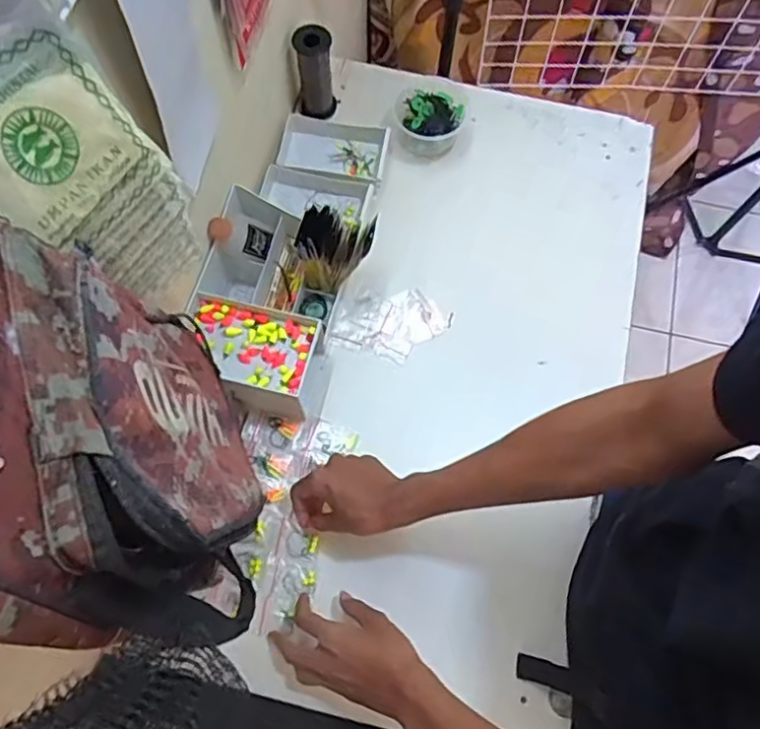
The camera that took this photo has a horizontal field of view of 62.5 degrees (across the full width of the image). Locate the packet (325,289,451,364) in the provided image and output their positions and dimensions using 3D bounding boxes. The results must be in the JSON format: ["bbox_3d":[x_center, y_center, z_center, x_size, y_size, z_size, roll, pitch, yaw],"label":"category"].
[{"bbox_3d":[0.013,-0.051,0.771,0.134,0.028,0.086,16,71,4],"label":"packet"}]

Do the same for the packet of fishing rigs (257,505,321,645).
[{"bbox_3d":[-0.095,0.224,0.666,0.049,0.020,0.119,13,73,3],"label":"packet of fishing rigs"}]

